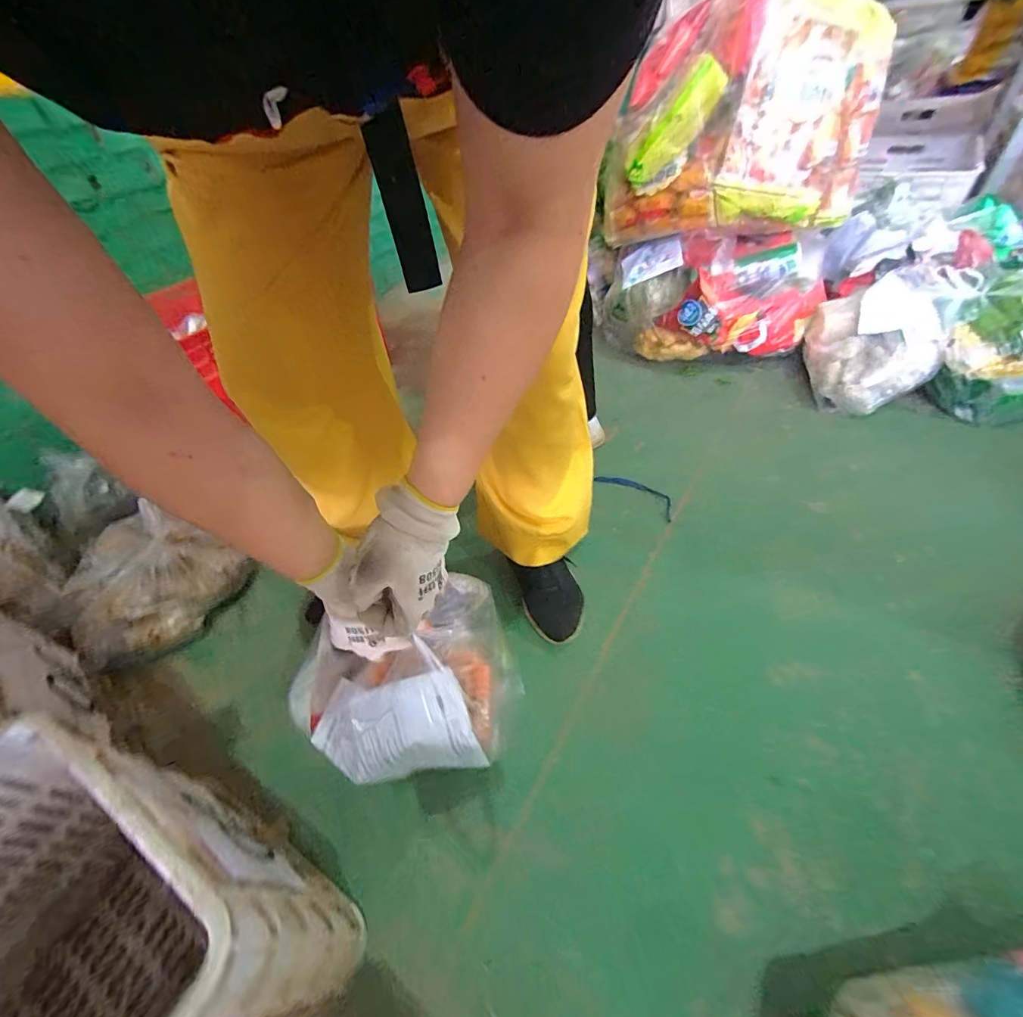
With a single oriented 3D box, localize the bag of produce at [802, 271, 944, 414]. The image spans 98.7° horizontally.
[{"bbox_3d":[0.770,-0.342,0.964,0.181,0.229,0.253,-6,48,5],"label":"bag of produce"}]

